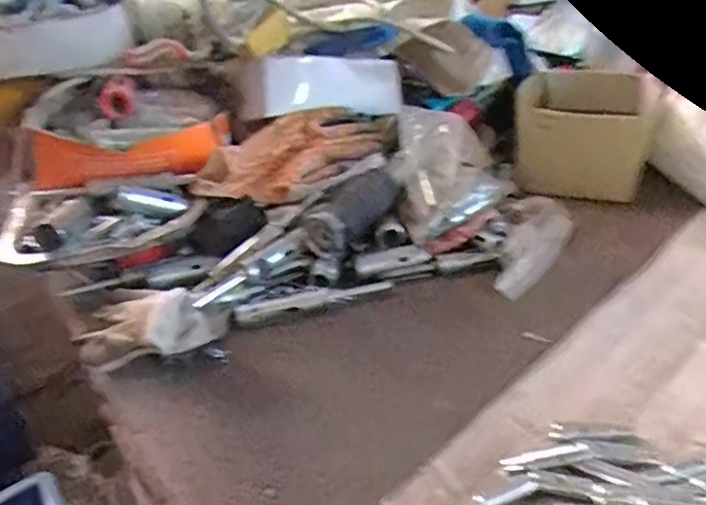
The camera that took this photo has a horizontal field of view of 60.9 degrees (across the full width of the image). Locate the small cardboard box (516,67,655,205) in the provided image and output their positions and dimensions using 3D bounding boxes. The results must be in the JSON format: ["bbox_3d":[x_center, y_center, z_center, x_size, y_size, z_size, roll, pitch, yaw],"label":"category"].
[{"bbox_3d":[0.269,-0.141,0.708,0.142,0.093,0.165,9,34,20],"label":"small cardboard box"}]

